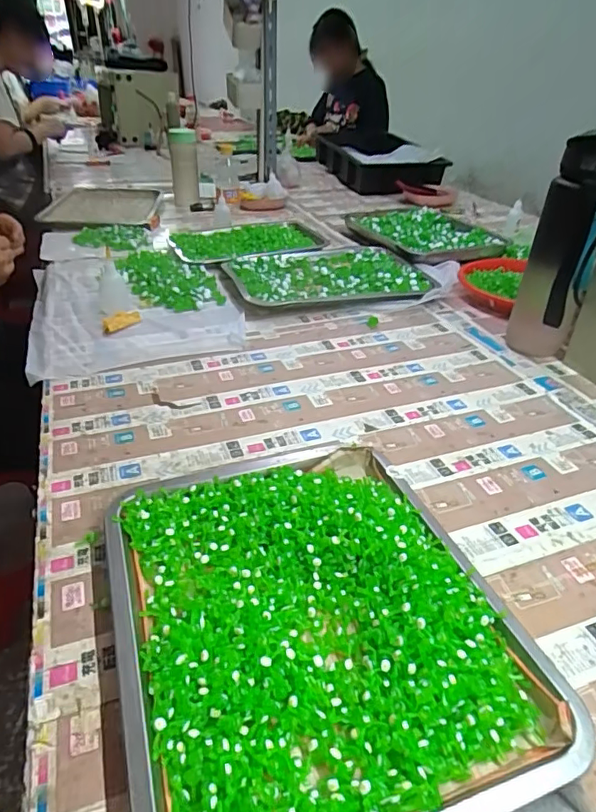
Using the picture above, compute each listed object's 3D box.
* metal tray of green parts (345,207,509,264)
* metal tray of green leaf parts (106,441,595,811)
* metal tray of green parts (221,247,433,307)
[{"bbox_3d":[0.283,-0.385,1.163,0.268,0.040,0.363,-8,34,-14],"label":"metal tray of green parts"},{"bbox_3d":[0.005,0.140,0.376,0.253,0.035,0.305,-11,35,-18],"label":"metal tray of green leaf parts"},{"bbox_3d":[0.043,-0.247,0.966,0.332,0.031,0.261,-4,33,-7],"label":"metal tray of green parts"}]

